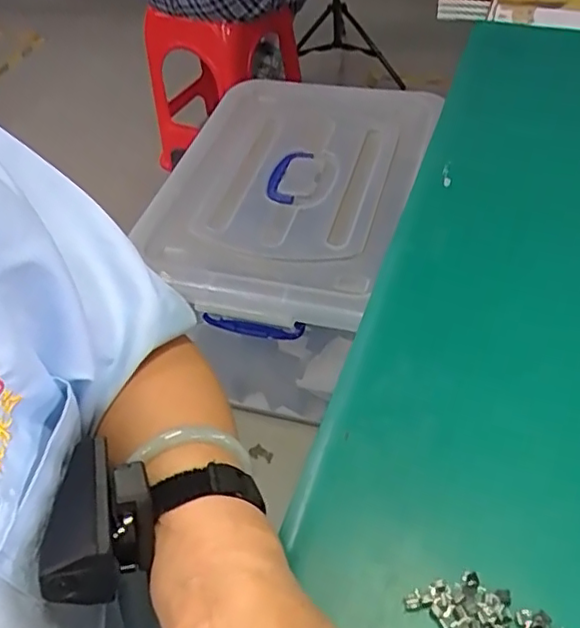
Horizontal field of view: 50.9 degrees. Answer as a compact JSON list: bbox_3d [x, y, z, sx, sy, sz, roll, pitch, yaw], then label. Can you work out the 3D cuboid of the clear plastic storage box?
[{"bbox_3d":[-0.009,-0.151,1.244,0.467,0.363,0.632,13,51,16],"label":"clear plastic storage box"}]

